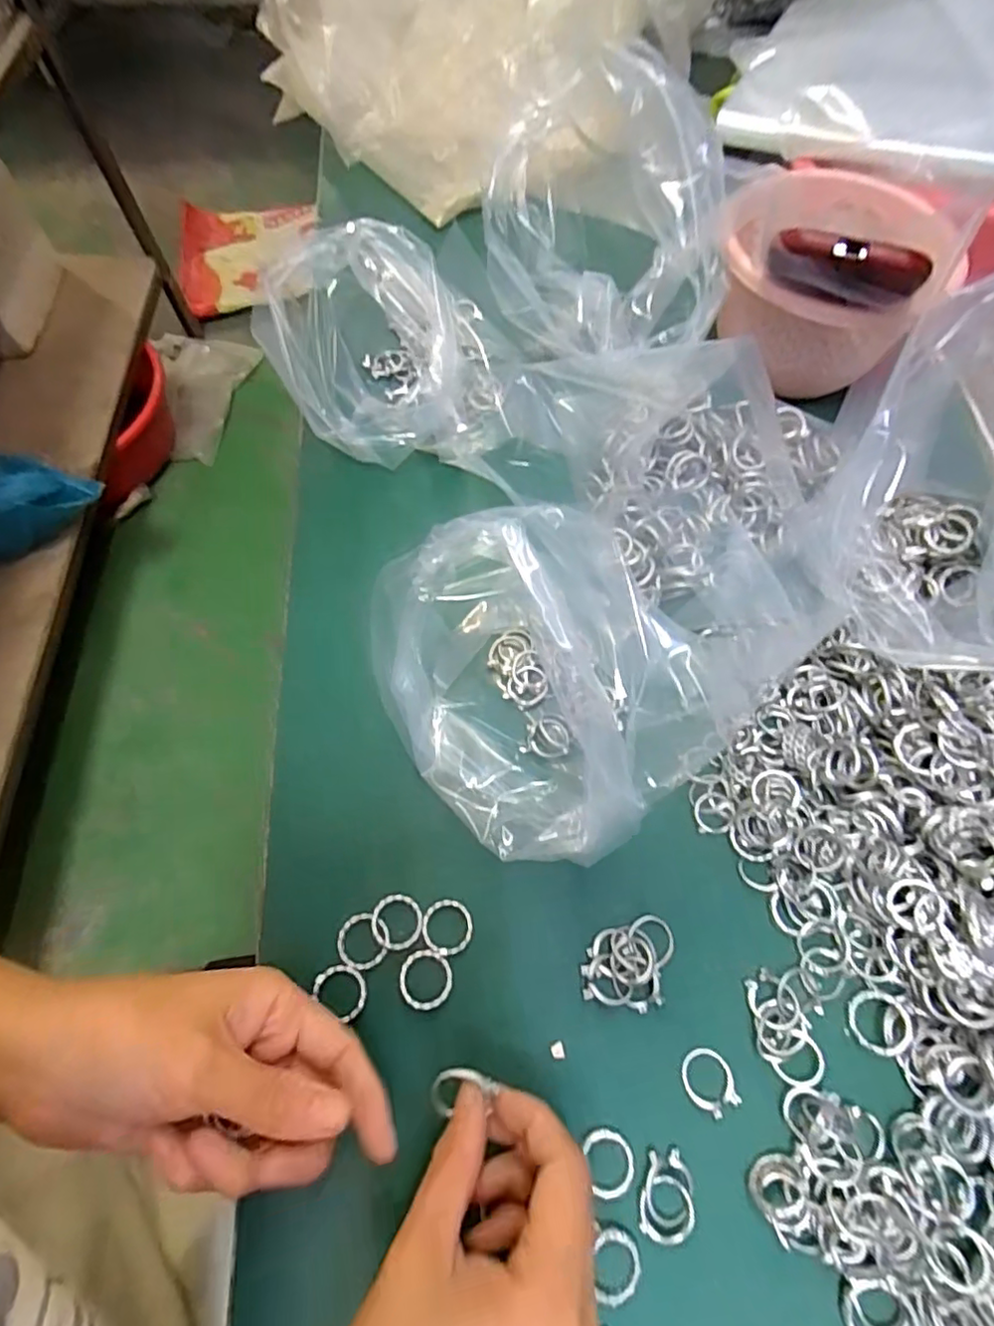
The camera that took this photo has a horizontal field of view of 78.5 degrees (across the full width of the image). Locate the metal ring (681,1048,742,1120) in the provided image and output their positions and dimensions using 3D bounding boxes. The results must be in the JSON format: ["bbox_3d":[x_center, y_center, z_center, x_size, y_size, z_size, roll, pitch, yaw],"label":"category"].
[{"bbox_3d":[0.091,0.179,0.260,0.021,0.004,0.024,-30,69,-13],"label":"metal ring"}]

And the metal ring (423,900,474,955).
[{"bbox_3d":[-0.024,0.124,0.286,0.023,0.004,0.024,1,59,-1],"label":"metal ring"}]

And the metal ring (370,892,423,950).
[{"bbox_3d":[-0.047,0.121,0.285,0.024,0.007,0.024,-1,63,2],"label":"metal ring"}]

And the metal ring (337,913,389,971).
[{"bbox_3d":[-0.062,0.129,0.282,0.025,0.004,0.024,-2,66,5],"label":"metal ring"}]

